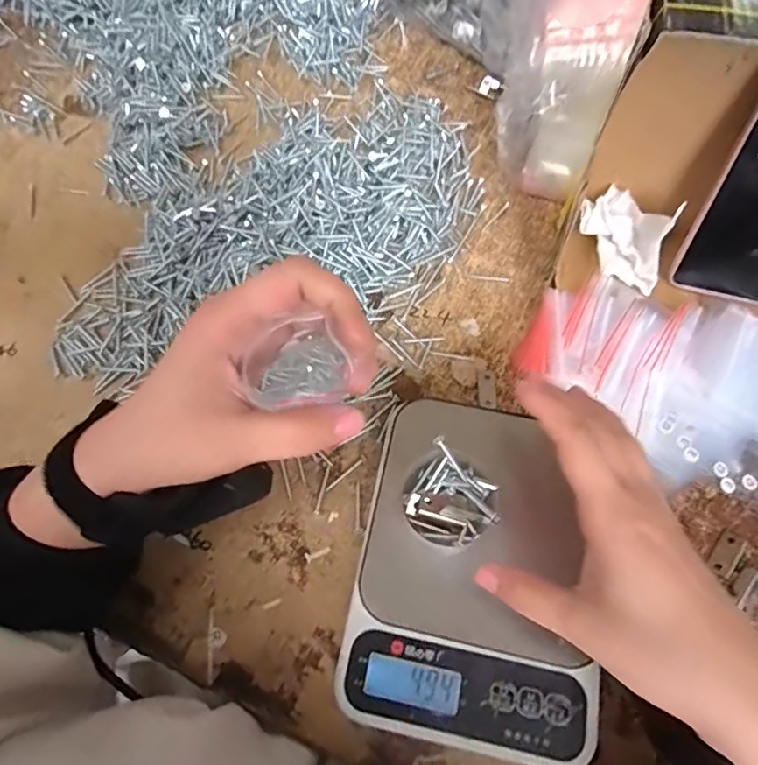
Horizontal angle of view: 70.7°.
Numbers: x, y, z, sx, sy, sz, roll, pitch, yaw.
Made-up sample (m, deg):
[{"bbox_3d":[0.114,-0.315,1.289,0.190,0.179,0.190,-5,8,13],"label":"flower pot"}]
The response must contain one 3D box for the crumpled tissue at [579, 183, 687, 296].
[{"bbox_3d":[0.183,-0.110,0.407,0.068,0.034,0.072,20,70,10],"label":"crumpled tissue"}]

